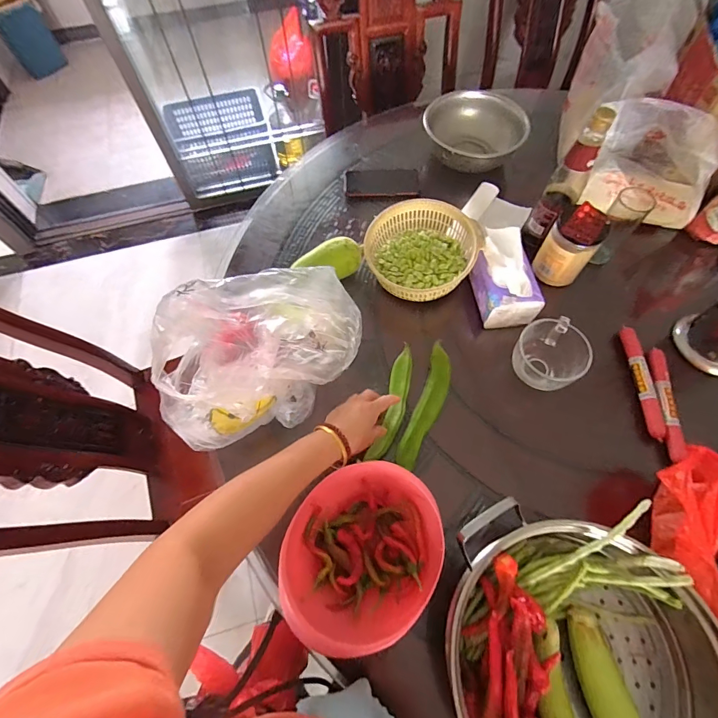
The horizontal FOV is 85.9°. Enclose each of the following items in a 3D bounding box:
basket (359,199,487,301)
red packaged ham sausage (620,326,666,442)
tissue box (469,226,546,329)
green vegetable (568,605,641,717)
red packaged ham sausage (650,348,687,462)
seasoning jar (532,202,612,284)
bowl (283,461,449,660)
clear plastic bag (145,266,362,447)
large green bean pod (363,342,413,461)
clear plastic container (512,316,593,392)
[{"bbox_3d":[0.117,-0.200,0.714,0.187,0.091,0.195,-1,63,1],"label":"basket"},{"bbox_3d":[0.456,0.031,0.621,0.025,0.020,0.195,3,63,3],"label":"red packaged ham sausage"},{"bbox_3d":[0.254,-0.135,0.656,0.092,0.101,0.142,-7,63,-2],"label":"tissue box"},{"bbox_3d":[0.289,0.389,0.440,0.053,0.040,0.176,-9,63,-3],"label":"green vegetable"},{"bbox_3d":[0.479,0.067,0.599,0.023,0.022,0.183,7,64,5],"label":"red packaged ham sausage"},{"bbox_3d":[0.367,-0.196,0.673,0.079,0.120,0.075,-1,63,1],"label":"seasoning jar"},{"bbox_3d":[0.005,0.235,0.476,0.176,0.075,0.214,14,64,9],"label":"bowl"},{"bbox_3d":[-0.136,0.007,0.532,0.272,0.197,0.147,-12,63,-4],"label":"clear plastic bag"},{"bbox_3d":[0.057,0.067,0.617,0.038,0.017,0.199,14,65,9],"label":"large green bean pod"},{"bbox_3d":[0.304,-0.008,0.609,0.103,0.068,0.101,-1,63,1],"label":"clear plastic container"}]

